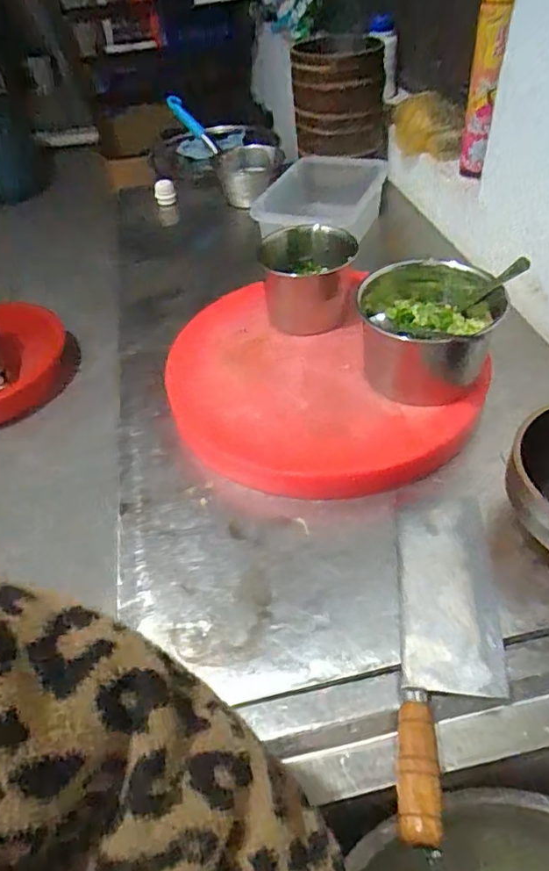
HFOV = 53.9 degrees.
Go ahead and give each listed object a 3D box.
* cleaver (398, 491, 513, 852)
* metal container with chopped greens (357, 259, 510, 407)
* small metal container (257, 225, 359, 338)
[{"bbox_3d":[0.154,0.173,0.473,0.089,0.027,0.300,4,48,8],"label":"cleaver"},{"bbox_3d":[0.173,-0.122,0.631,0.157,0.110,0.138,10,49,13],"label":"metal container with chopped greens"},{"bbox_3d":[0.045,-0.214,0.735,0.130,0.098,0.114,-2,48,3],"label":"small metal container"}]

